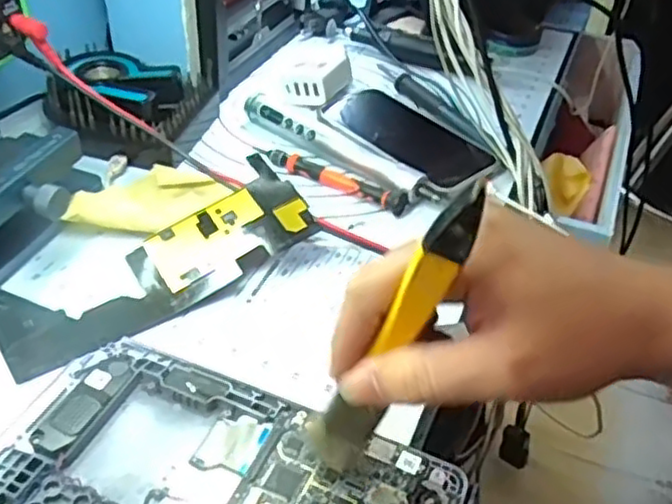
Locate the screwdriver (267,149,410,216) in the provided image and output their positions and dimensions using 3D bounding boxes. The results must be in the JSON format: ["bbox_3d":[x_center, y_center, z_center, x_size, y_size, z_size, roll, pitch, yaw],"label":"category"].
[{"bbox_3d":[-0.001,-0.054,0.523,0.115,0.011,0.017,21,44,18],"label":"screwdriver"}]

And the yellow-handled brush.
[{"bbox_3d":[0.020,0.035,0.270,0.022,0.172,0.021,36,49,14],"label":"yellow-handled brush"}]

